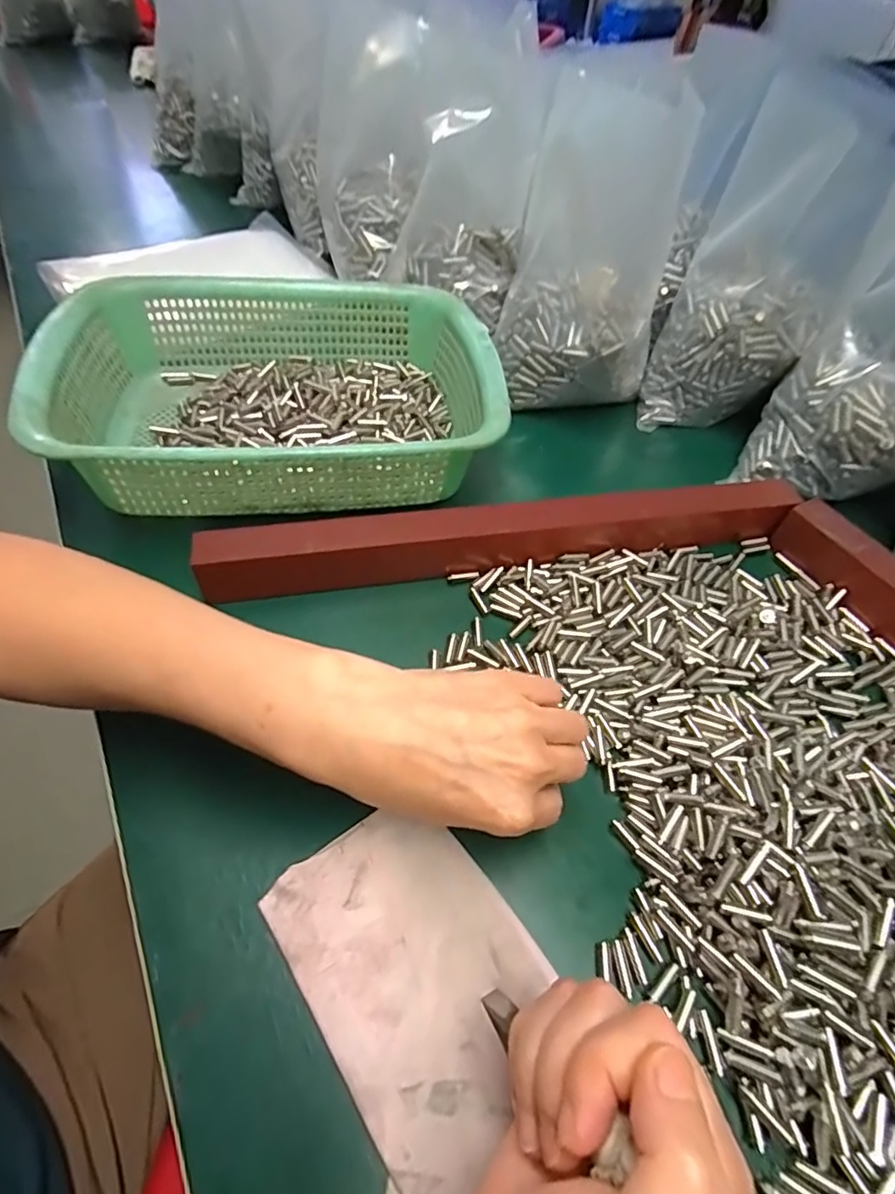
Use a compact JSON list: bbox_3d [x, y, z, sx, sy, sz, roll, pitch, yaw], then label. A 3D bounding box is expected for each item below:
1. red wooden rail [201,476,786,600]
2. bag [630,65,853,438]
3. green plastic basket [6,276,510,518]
[{"bbox_3d":[0.042,-0.041,0.366,0.381,0.038,0.029,-8,55,-9],"label":"red wooden rail"},{"bbox_3d":[0.237,-0.237,0.434,0.107,0.231,0.070,25,36,15],"label":"bag"},{"bbox_3d":[-0.117,-0.152,0.410,0.291,0.081,0.221,-7,55,-8],"label":"green plastic basket"}]

